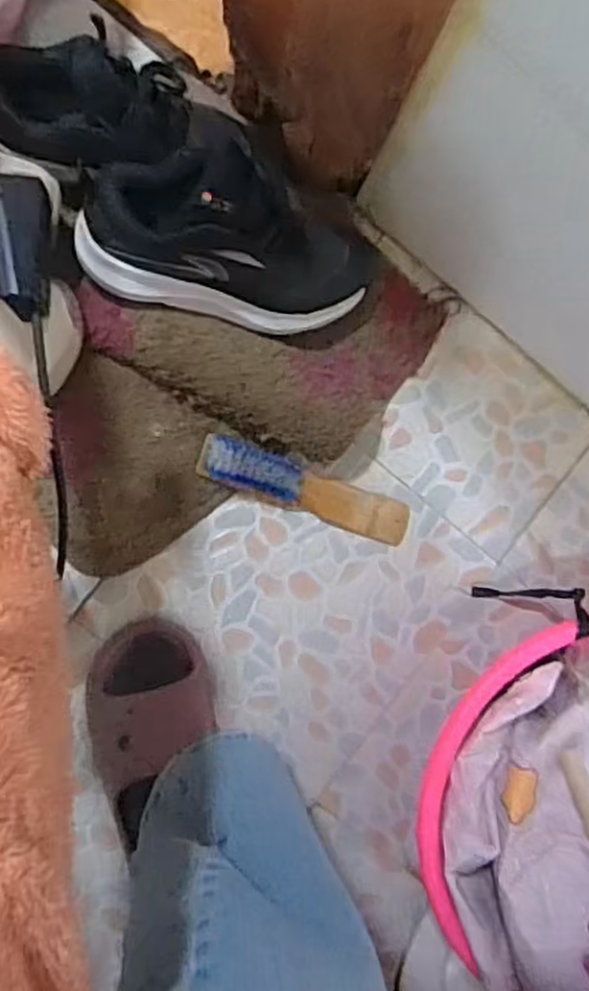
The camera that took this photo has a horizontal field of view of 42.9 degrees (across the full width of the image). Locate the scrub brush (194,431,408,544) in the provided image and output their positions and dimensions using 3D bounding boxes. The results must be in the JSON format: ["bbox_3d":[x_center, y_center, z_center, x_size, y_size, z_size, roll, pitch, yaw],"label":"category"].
[{"bbox_3d":[0.013,-0.005,0.723,0.214,0.037,0.046,20,86,-7],"label":"scrub brush"}]

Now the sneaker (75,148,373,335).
[{"bbox_3d":[-0.049,-0.212,0.616,0.240,0.107,0.107,11,89,-7],"label":"sneaker"}]

